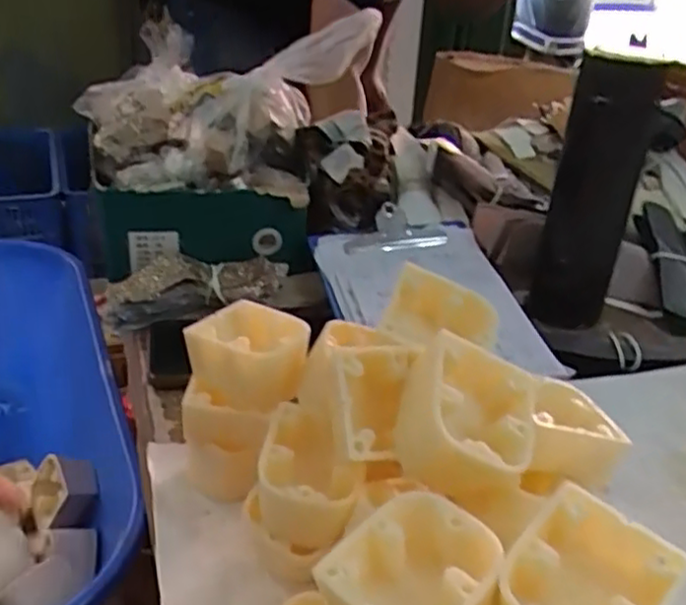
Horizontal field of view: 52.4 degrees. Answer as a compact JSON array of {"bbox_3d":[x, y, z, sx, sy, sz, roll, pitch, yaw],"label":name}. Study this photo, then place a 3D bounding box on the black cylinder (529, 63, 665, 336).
[{"bbox_3d":[0.200,-0.084,0.563,0.062,0.205,0.053,15,31,18],"label":"black cylinder"}]

